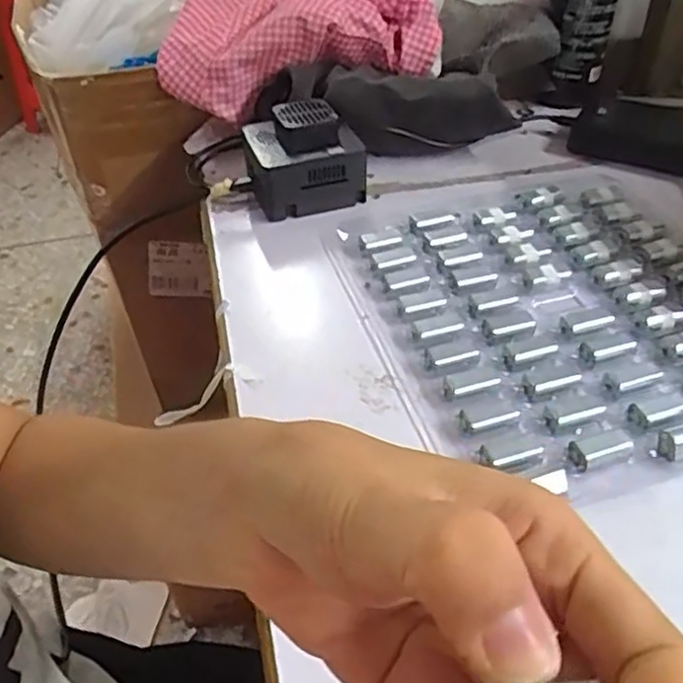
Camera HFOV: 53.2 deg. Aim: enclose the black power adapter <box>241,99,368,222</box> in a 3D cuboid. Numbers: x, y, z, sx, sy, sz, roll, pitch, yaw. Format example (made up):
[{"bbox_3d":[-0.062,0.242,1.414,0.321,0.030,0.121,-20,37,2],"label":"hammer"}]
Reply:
[{"bbox_3d":[-0.030,-0.137,0.508,0.083,0.054,0.073,-16,45,-14],"label":"black power adapter"}]

